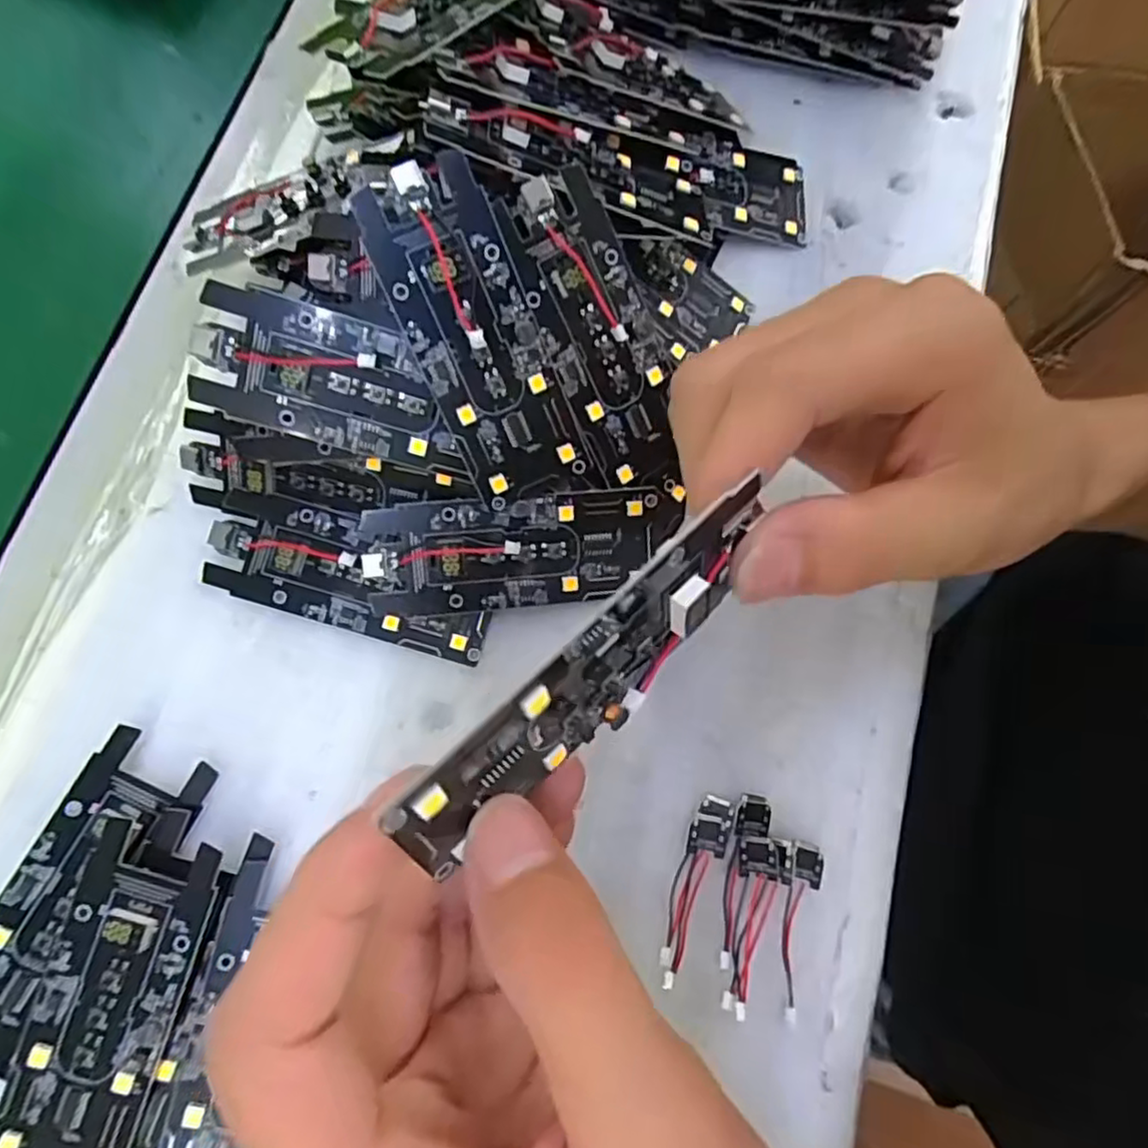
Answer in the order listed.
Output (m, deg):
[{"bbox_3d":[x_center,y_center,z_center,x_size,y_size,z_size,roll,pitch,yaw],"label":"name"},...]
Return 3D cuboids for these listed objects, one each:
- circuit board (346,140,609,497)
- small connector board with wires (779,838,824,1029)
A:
[{"bbox_3d":[-0.028,-0.068,0.208,0.038,0.009,0.103,-30,113,-10],"label":"circuit board"},{"bbox_3d":[0.071,0.111,0.212,0.011,0.005,0.052,13,75,3],"label":"small connector board with wires"}]

